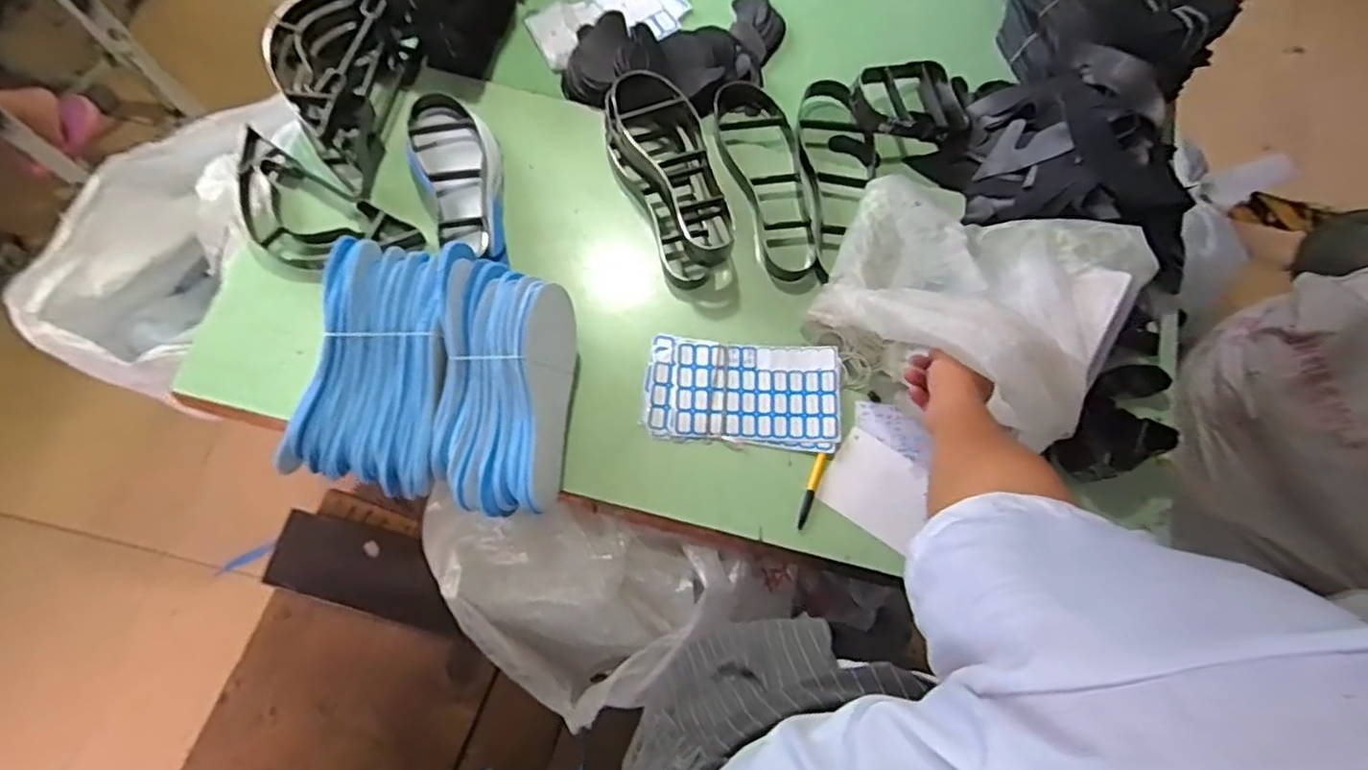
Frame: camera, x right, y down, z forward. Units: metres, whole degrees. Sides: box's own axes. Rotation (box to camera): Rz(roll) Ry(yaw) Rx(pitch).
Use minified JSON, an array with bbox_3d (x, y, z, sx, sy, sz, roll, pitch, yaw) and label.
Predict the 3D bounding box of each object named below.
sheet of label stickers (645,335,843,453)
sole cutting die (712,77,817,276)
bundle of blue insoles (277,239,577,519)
[{"bbox_3d":[0.075,0.009,0.849,0.237,0.012,0.129,5,76,2],"label":"sheet of label stickers"},{"bbox_3d":[0.111,-0.285,0.932,0.107,0.033,0.307,-13,74,-6],"label":"sole cutting die"},{"bbox_3d":[-0.278,-0.009,0.790,0.294,0.106,0.281,8,73,0],"label":"bundle of blue insoles"}]

